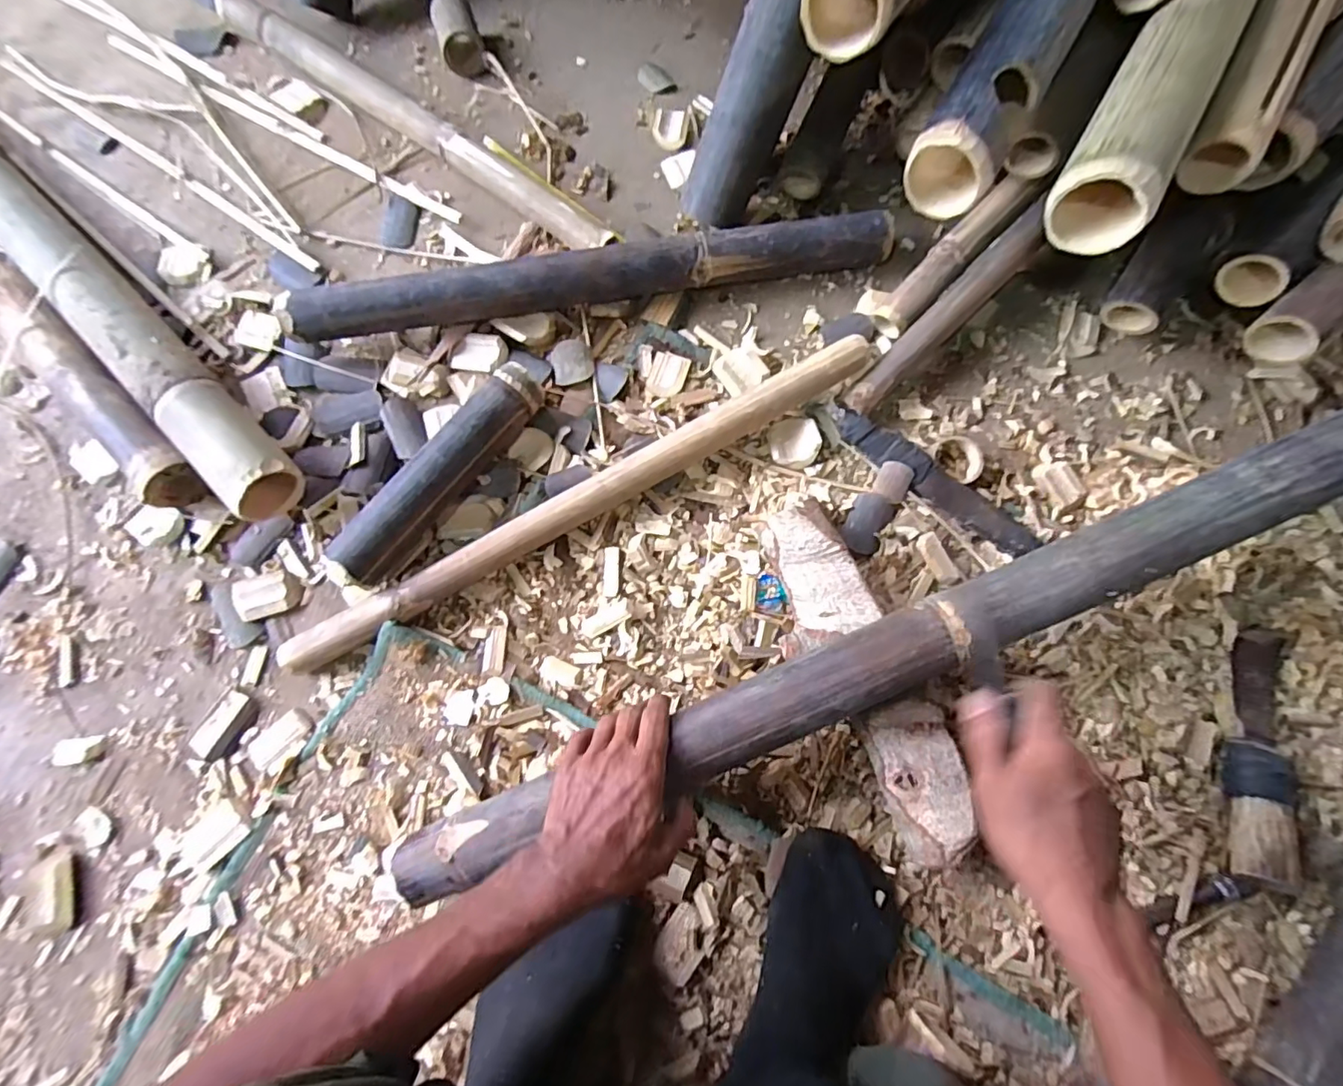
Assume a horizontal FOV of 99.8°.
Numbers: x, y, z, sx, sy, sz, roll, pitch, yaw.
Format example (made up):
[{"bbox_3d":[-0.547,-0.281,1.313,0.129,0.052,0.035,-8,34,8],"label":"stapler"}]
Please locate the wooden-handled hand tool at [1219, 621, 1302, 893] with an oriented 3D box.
[{"bbox_3d":[0.529,0.181,0.507,0.052,0.044,0.232,23,65,7],"label":"wooden-handled hand tool"}]

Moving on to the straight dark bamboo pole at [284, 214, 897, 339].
[{"bbox_3d":[-0.078,-0.295,0.619,0.654,0.075,0.053,-11,77,-1],"label":"straight dark bamboo pole"}]

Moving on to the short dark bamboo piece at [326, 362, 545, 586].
[{"bbox_3d":[-0.231,-0.072,0.575,0.058,0.060,0.262,38,80,9],"label":"short dark bamboo piece"}]

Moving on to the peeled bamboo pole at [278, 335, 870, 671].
[{"bbox_3d":[-0.081,-0.047,0.575,0.664,0.044,0.049,-28,77,-5],"label":"peeled bamboo pole"}]

